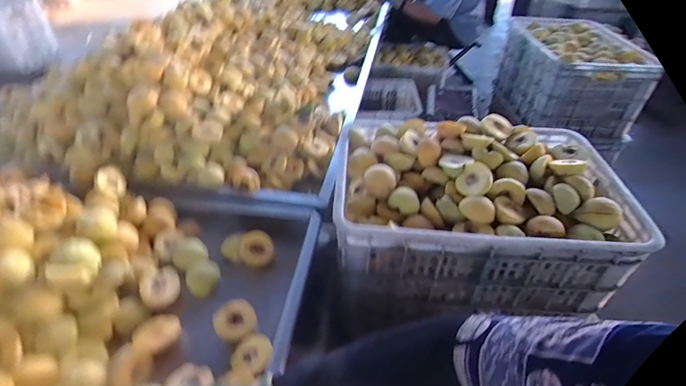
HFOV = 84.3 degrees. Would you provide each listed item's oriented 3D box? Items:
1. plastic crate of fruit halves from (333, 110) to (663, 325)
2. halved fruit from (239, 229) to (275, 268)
[{"bbox_3d":[0.249,0.037,0.787,0.505,0.242,0.352,3,39,2],"label":"plastic crate of fruit halves"},{"bbox_3d":[-0.169,0.110,0.745,0.064,0.032,0.059,28,82,-11],"label":"halved fruit"}]

